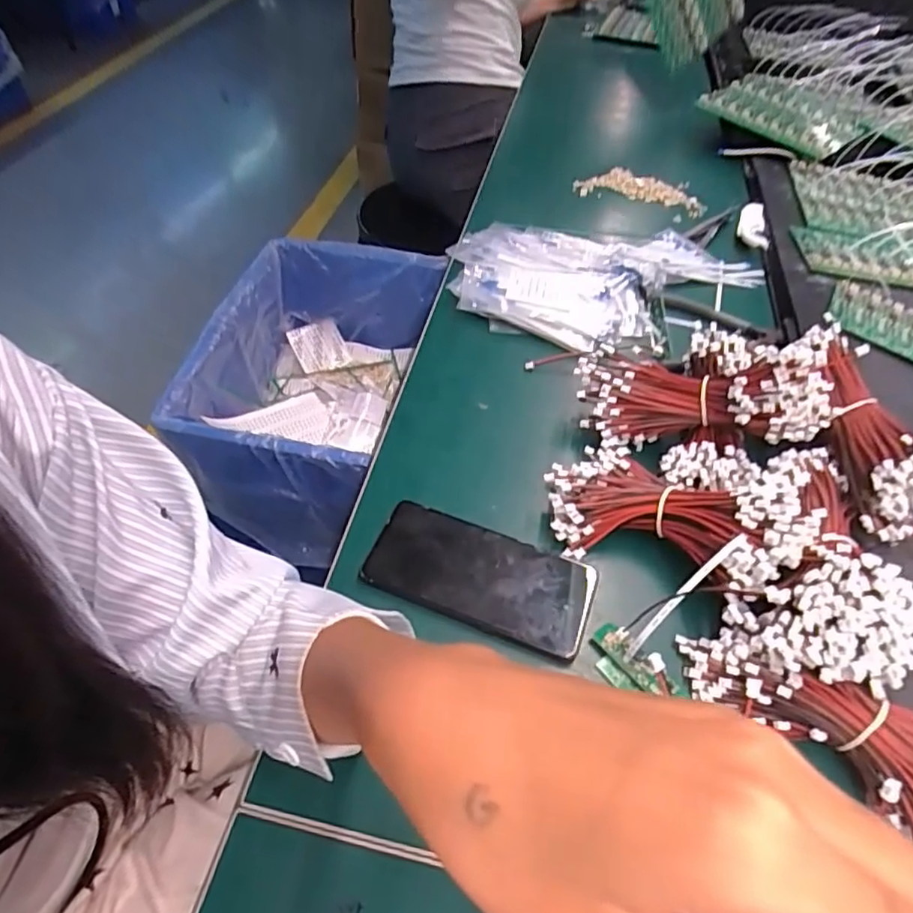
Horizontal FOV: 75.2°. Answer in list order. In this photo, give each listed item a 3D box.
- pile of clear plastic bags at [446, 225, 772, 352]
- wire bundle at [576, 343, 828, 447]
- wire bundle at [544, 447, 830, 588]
[{"bbox_3d":[0.164,-0.186,0.627,0.330,0.028,0.194,3,52,-1],"label":"pile of clear plastic bags"},{"bbox_3d":[0.187,-0.048,0.467,0.188,0.072,0.075,4,49,27],"label":"wire bundle"},{"bbox_3d":[0.155,0.031,0.422,0.180,0.044,0.109,9,49,30],"label":"wire bundle"}]

